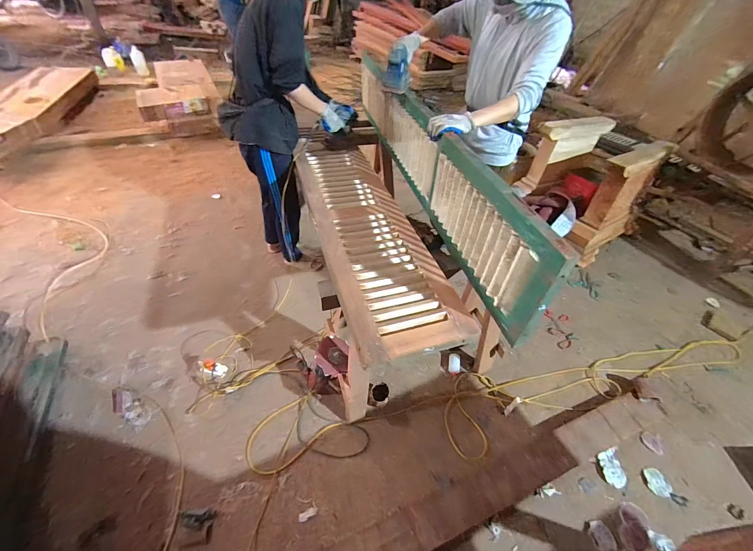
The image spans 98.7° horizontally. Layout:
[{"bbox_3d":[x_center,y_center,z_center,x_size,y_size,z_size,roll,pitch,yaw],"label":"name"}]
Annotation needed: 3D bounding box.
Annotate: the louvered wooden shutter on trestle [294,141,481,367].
[{"bbox_3d":[-0.050,-0.208,1.183,0.345,0.052,1.130,-11,49,-15],"label":"louvered wooden shutter on trestle"}]

